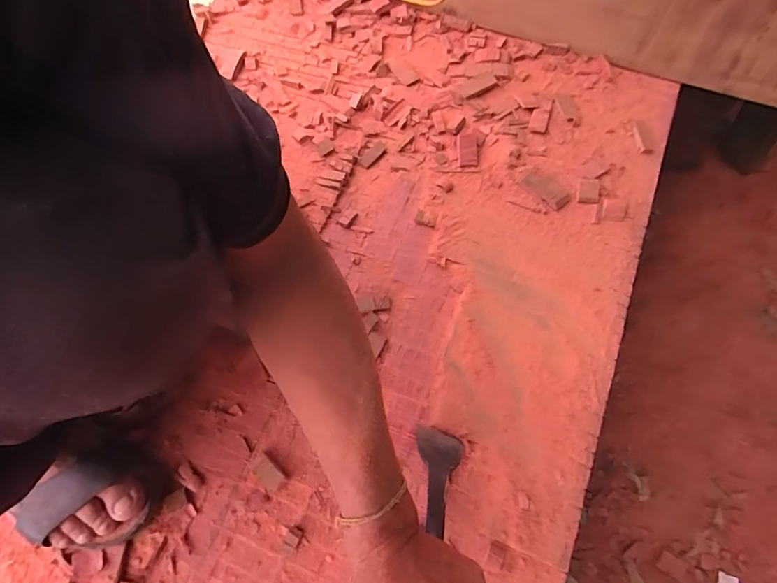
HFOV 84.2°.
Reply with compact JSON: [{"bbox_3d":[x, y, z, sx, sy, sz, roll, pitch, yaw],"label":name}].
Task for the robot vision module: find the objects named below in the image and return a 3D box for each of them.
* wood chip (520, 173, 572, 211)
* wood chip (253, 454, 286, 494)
[{"bbox_3d":[0.210,-0.135,0.570,0.032,0.007,0.064,-42,73,-15],"label":"wood chip"},{"bbox_3d":[-0.125,0.192,0.452,0.033,0.013,0.019,42,74,16],"label":"wood chip"}]

